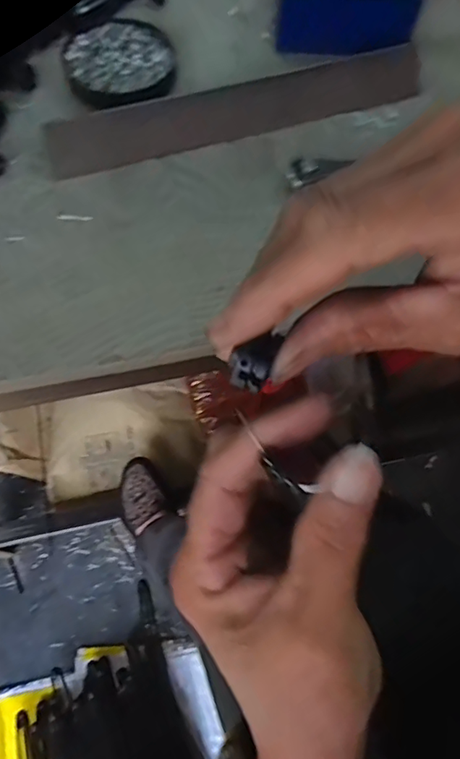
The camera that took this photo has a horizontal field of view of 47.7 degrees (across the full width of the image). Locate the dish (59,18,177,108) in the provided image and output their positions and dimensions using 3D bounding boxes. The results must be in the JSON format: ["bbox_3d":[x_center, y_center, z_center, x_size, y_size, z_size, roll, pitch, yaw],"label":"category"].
[{"bbox_3d":[-0.086,-0.246,0.403,0.084,0.018,0.084,0,68,-1],"label":"dish"}]

